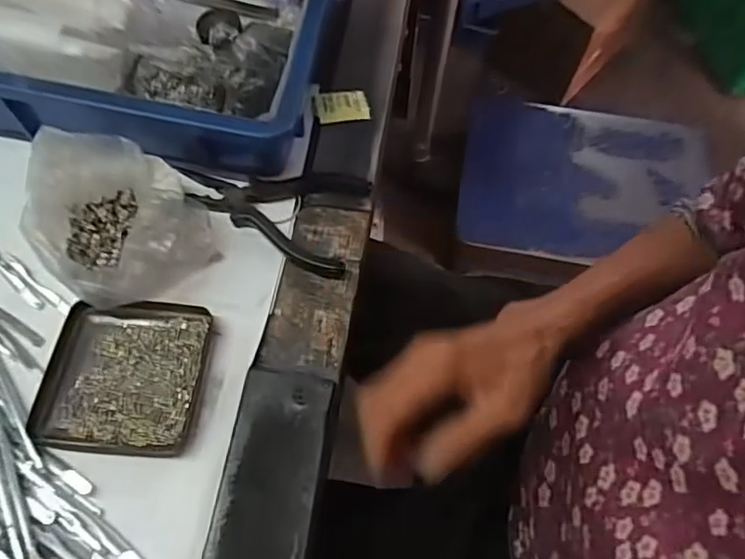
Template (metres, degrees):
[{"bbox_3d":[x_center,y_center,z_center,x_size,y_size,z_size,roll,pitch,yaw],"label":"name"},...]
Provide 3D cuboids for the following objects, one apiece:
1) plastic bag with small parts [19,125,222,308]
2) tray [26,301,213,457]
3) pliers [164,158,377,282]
[{"bbox_3d":[-0.176,-0.044,0.391,0.103,0.063,0.113,-28,63,-17],"label":"plastic bag with small parts"},{"bbox_3d":[-0.160,0.060,0.363,0.098,0.011,0.095,3,59,0],"label":"tray"},{"bbox_3d":[-0.086,-0.058,0.427,0.154,0.012,0.078,14,59,8],"label":"pliers"}]

